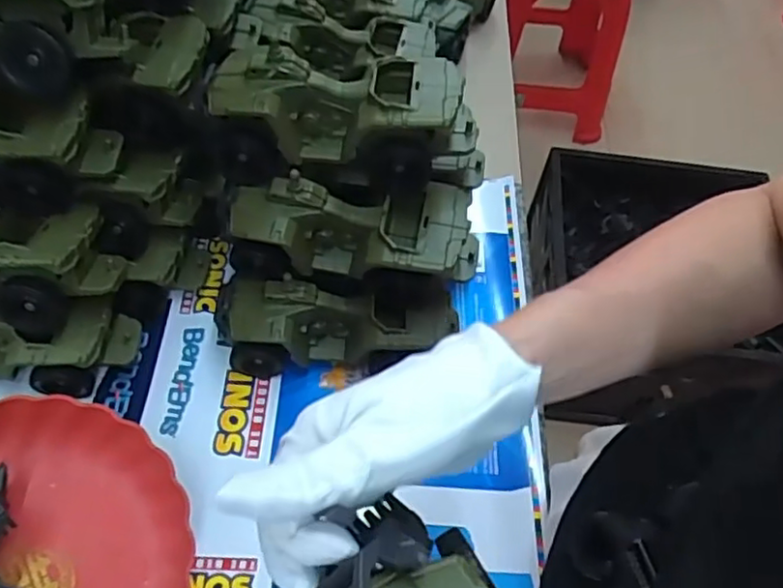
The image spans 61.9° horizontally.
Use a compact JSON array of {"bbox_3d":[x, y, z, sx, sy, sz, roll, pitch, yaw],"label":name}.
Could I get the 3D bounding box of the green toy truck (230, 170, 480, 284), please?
[{"bbox_3d":[-0.027,-0.050,0.495,0.185,0.072,0.087,2,56,-3],"label":"green toy truck"}]

